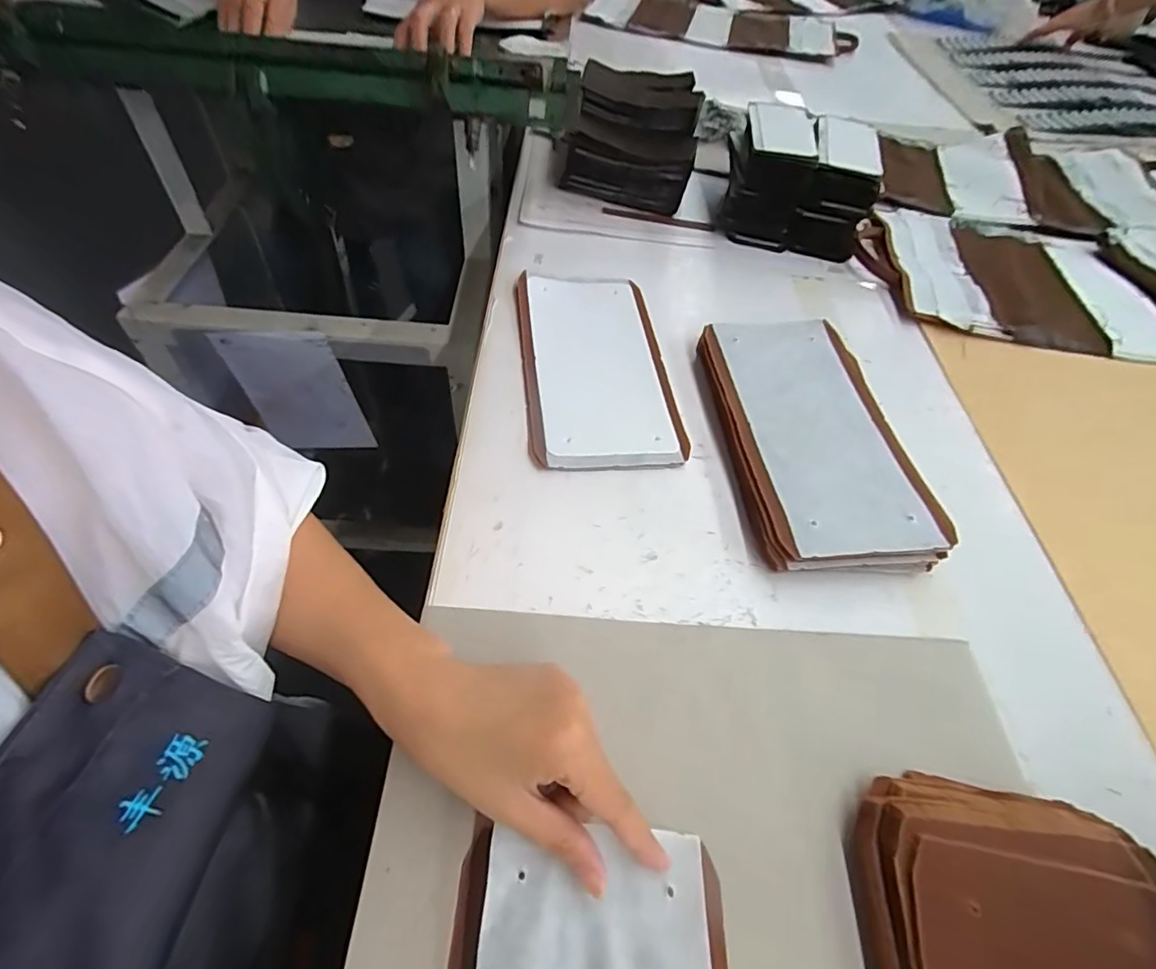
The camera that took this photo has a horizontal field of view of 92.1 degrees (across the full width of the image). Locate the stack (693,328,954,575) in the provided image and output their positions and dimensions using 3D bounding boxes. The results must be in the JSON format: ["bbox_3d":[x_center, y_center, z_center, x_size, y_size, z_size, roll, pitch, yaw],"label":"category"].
[{"bbox_3d":[0.193,-0.045,0.468,0.149,0.027,0.254,1,53,-4],"label":"stack"}]

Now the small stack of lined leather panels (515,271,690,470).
[{"bbox_3d":[0.015,-0.113,0.511,0.131,0.011,0.242,-3,54,-7],"label":"small stack of lined leather panels"}]

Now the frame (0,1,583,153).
[{"bbox_3d":[-0.273,-0.408,0.552,0.545,0.059,0.079,4,53,-2],"label":"frame"}]

